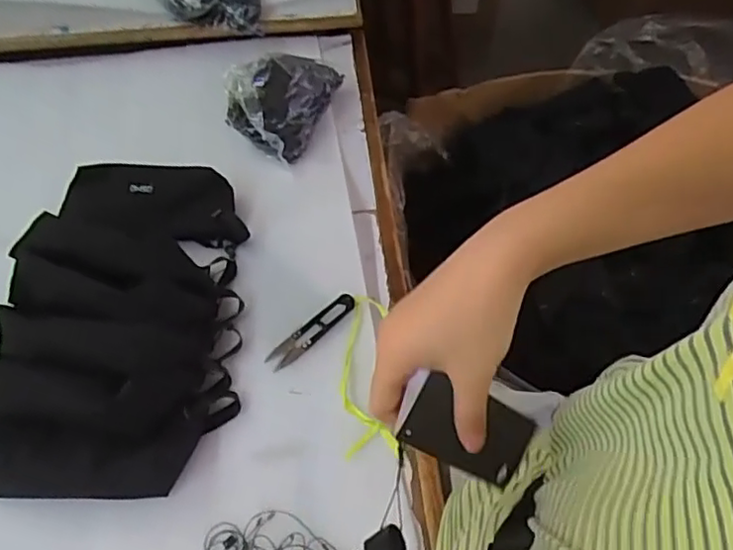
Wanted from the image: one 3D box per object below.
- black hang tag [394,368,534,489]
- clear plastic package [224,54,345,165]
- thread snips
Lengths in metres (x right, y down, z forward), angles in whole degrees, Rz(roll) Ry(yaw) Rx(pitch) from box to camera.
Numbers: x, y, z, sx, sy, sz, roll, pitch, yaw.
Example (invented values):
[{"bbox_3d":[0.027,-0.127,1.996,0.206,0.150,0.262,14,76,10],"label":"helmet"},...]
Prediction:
[{"bbox_3d":[0.060,0.092,0.378,0.086,0.008,0.045,28,95,-23],"label":"black hang tag"},{"bbox_3d":[-0.103,-0.220,0.767,0.101,0.078,0.151,14,56,10],"label":"clear plastic package"},{"bbox_3d":[-0.052,0.052,0.603,0.100,0.013,0.022,-36,62,-22],"label":"thread snips"}]

